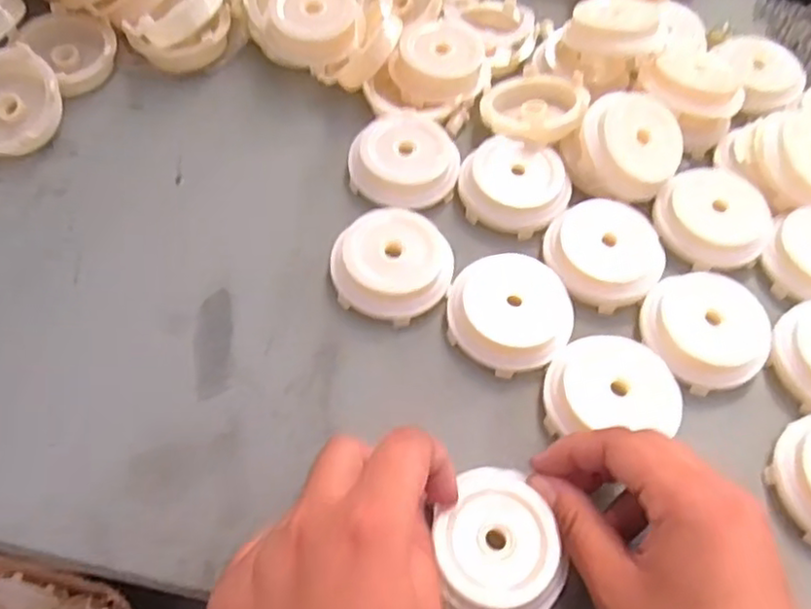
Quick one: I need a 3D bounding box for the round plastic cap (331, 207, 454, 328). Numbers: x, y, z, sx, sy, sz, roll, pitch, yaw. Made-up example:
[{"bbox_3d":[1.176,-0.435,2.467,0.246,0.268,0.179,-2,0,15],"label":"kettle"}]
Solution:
[{"bbox_3d":[-0.005,-0.019,0.324,0.051,0.020,0.053,2,60,-4],"label":"round plastic cap"}]

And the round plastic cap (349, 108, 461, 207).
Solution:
[{"bbox_3d":[0.001,-0.076,0.359,0.053,0.018,0.055,2,60,-4],"label":"round plastic cap"}]

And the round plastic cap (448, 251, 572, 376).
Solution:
[{"bbox_3d":[0.048,0.004,0.318,0.056,0.020,0.052,2,60,-4],"label":"round plastic cap"}]

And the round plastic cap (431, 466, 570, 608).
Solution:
[{"bbox_3d":[0.035,0.093,0.263,0.045,0.020,0.057,-7,61,-6],"label":"round plastic cap"}]

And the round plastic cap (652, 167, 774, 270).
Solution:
[{"bbox_3d":[0.160,-0.046,0.356,0.055,0.013,0.056,-24,65,-17],"label":"round plastic cap"}]

